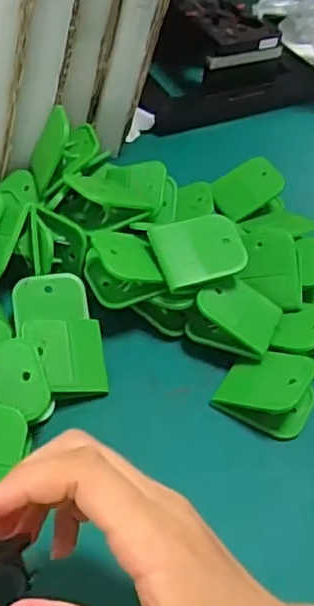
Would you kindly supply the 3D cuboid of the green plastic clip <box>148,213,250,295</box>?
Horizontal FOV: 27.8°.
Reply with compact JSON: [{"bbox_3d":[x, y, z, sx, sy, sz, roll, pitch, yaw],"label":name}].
[{"bbox_3d":[0.028,-0.035,0.407,0.057,0.007,0.050,-16,60,-14],"label":"green plastic clip"}]

